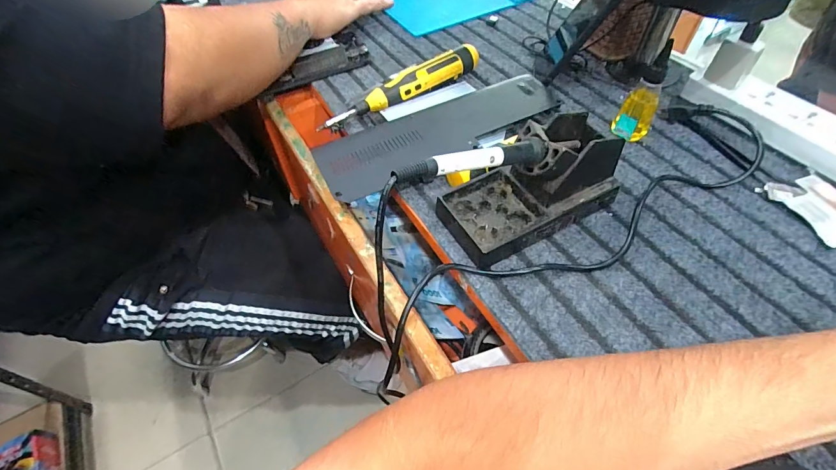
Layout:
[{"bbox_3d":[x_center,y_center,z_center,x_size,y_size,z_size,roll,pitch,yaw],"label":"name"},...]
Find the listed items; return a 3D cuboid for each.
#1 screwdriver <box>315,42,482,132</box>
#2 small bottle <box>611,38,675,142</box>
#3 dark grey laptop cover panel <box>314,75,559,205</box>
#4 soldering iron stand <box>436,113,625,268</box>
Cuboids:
[{"bbox_3d":[-0.019,-0.185,0.485,0.218,0.038,0.033,-27,56,-18],"label":"screwdriver"},{"bbox_3d":[0.240,-0.145,0.413,0.034,0.097,0.029,-8,52,-5],"label":"small bottle"},{"bbox_3d":[0.023,-0.123,0.448,0.278,0.012,0.097,-26,53,-16],"label":"dark grey laptop cover panel"},{"bbox_3d":[0.106,-0.052,0.354,0.158,0.086,0.078,-24,55,-17],"label":"soldering iron stand"}]

